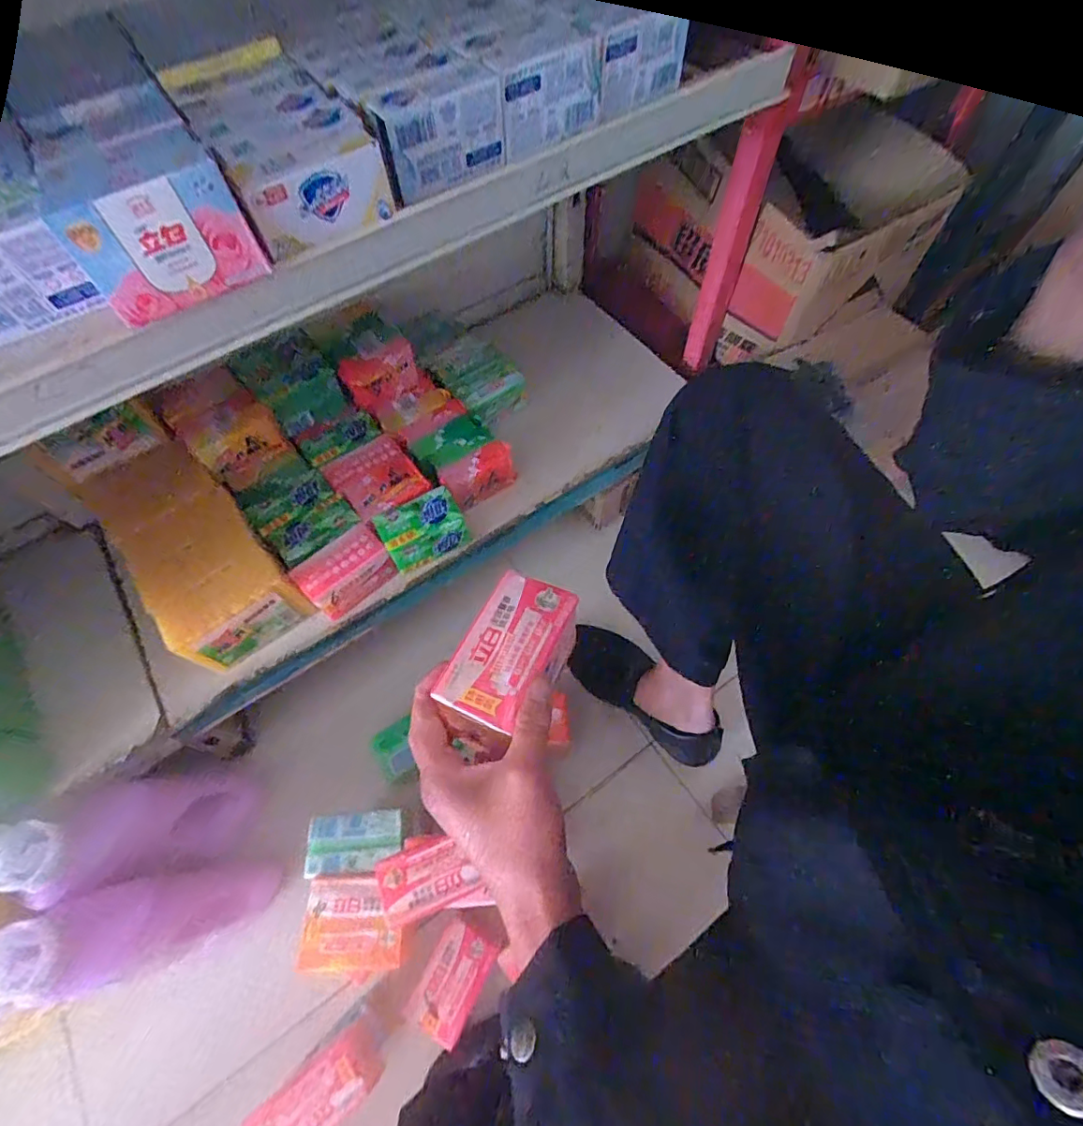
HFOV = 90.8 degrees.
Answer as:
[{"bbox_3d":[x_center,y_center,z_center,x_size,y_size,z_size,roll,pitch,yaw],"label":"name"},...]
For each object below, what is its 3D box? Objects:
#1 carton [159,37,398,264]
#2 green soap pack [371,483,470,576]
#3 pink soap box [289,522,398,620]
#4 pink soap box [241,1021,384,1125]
[{"bbox_3d":[-0.182,-0.299,0.386,0.103,0.053,0.150,-31,66,-14],"label":"carton"},{"bbox_3d":[-0.161,-0.044,0.728,0.108,0.065,0.068,-28,65,-13],"label":"green soap pack"},{"bbox_3d":[-0.254,0.011,0.697,0.113,0.065,0.065,-38,68,-17],"label":"pink soap box"},{"bbox_3d":[-0.224,0.533,0.533,0.126,0.033,0.061,-33,67,-15],"label":"pink soap box"}]

